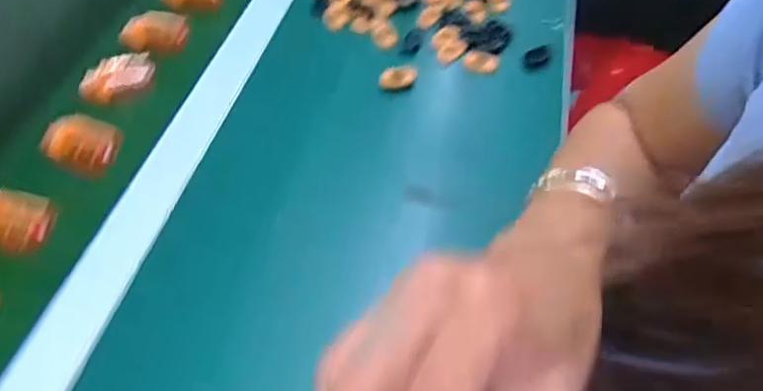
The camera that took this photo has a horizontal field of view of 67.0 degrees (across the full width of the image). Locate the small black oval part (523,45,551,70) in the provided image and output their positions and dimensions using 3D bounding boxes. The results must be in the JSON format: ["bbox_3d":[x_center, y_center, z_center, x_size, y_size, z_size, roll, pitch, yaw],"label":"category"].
[{"bbox_3d":[0.156,-0.138,0.577,0.028,0.014,0.018,-13,52,-12],"label":"small black oval part"}]

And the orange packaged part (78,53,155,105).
[{"bbox_3d":[-0.243,-0.110,0.528,0.066,0.029,0.025,-18,53,-16],"label":"orange packaged part"}]

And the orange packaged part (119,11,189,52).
[{"bbox_3d":[-0.232,-0.167,0.587,0.071,0.037,0.016,-2,51,-3],"label":"orange packaged part"}]

